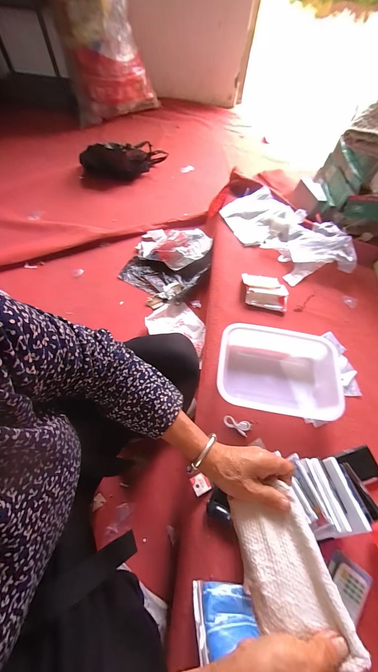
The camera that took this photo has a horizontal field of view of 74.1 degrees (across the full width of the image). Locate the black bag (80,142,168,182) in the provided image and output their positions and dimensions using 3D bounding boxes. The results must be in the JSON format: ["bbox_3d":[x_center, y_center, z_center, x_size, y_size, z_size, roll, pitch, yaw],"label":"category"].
[{"bbox_3d":[-0.326,-0.886,1.257,0.416,0.141,0.134,-5,63,-7],"label":"black bag"}]

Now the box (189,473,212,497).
[{"bbox_3d":[0.025,0.322,0.545,0.036,0.009,0.037,-23,67,-15],"label":"box"}]

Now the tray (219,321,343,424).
[{"bbox_3d":[0.223,0.094,0.631,0.296,0.072,0.210,10,62,1],"label":"tray"}]

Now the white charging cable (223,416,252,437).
[{"bbox_3d":[0.116,0.210,0.601,0.066,0.015,0.033,29,65,11],"label":"white charging cable"}]

